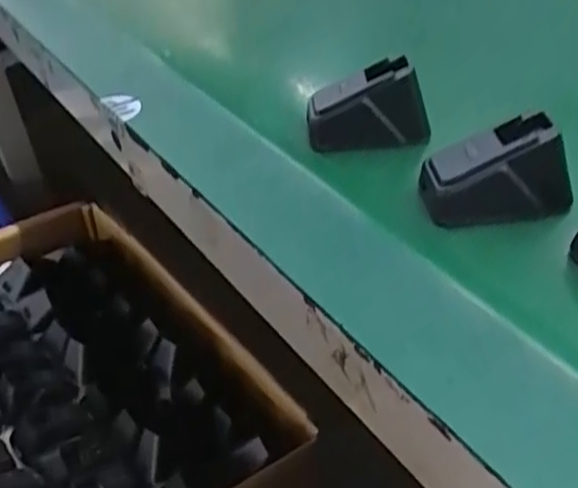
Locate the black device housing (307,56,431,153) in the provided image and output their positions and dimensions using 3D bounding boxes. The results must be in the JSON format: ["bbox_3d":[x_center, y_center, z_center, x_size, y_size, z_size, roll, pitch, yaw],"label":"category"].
[{"bbox_3d":[0.044,-0.076,0.388,0.064,0.043,0.021,-6,39,1],"label":"black device housing"}]

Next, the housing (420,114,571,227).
[{"bbox_3d":[0.101,-0.036,0.335,0.068,0.043,0.027,-6,39,1],"label":"housing"}]

